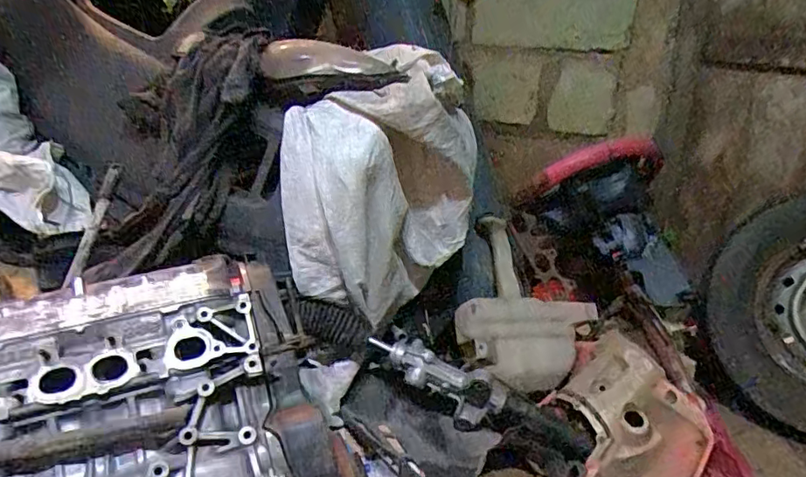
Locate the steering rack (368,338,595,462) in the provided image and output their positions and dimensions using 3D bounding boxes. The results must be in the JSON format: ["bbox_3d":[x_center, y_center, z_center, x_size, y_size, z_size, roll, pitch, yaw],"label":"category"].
[{"bbox_3d":[0.143,0.311,1.075,0.457,0.110,0.076,28,24,0],"label":"steering rack"}]

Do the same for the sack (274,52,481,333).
[{"bbox_3d":[-0.036,-0.081,1.034,0.368,0.478,0.154,-7,23,-20],"label":"sack"}]

